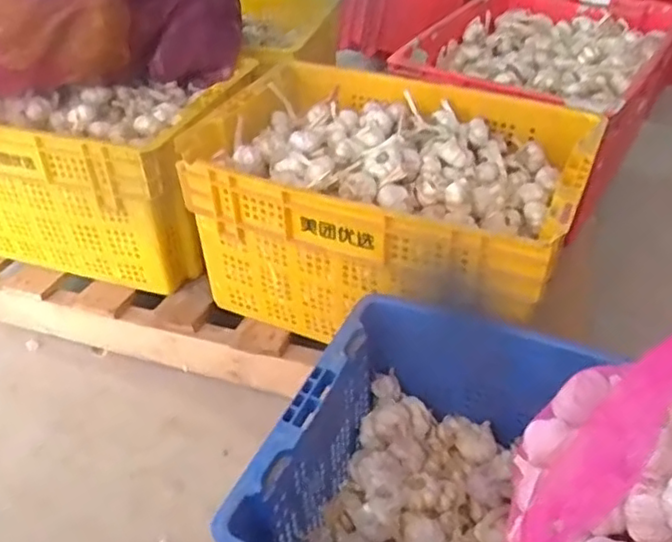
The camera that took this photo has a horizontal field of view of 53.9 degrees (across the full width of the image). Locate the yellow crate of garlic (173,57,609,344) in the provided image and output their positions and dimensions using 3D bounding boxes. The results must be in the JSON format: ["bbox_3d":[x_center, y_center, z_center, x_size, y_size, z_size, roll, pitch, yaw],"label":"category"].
[{"bbox_3d":[0.089,-0.113,1.057,0.549,0.304,0.408,19,43,22],"label":"yellow crate of garlic"}]

